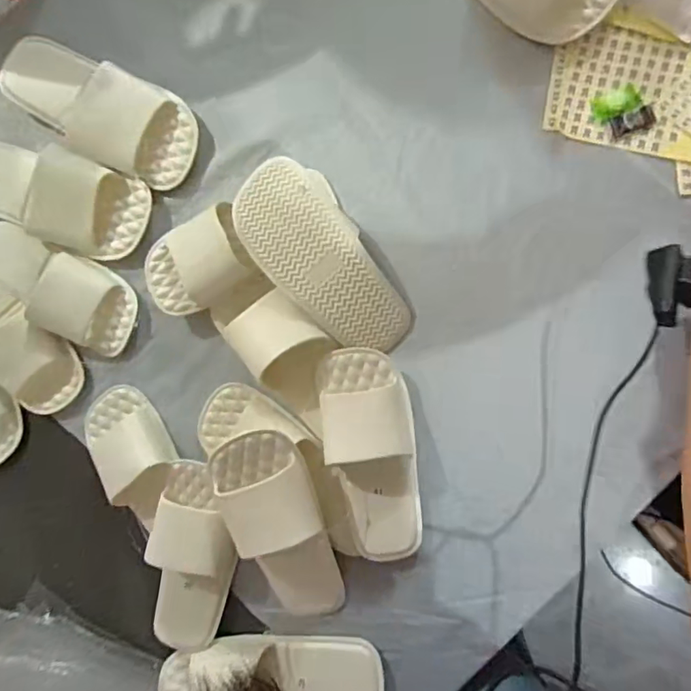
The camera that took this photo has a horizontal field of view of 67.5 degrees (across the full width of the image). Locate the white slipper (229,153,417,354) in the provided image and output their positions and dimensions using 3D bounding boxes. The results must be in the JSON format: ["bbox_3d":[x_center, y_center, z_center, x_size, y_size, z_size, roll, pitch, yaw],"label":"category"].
[{"bbox_3d":[-0.024,-0.091,0.570,0.109,0.062,0.231,-38,87,11],"label":"white slipper"}]

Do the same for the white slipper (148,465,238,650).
[{"bbox_3d":[-0.178,0.251,0.603,0.098,0.054,0.232,7,93,11],"label":"white slipper"}]

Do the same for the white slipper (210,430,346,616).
[{"bbox_3d":[-0.070,0.206,0.565,0.092,0.045,0.242,-15,111,8],"label":"white slipper"}]

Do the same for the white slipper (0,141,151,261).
[{"bbox_3d":[-0.354,-0.181,0.623,0.251,0.050,0.112,24,94,8],"label":"white slipper"}]

